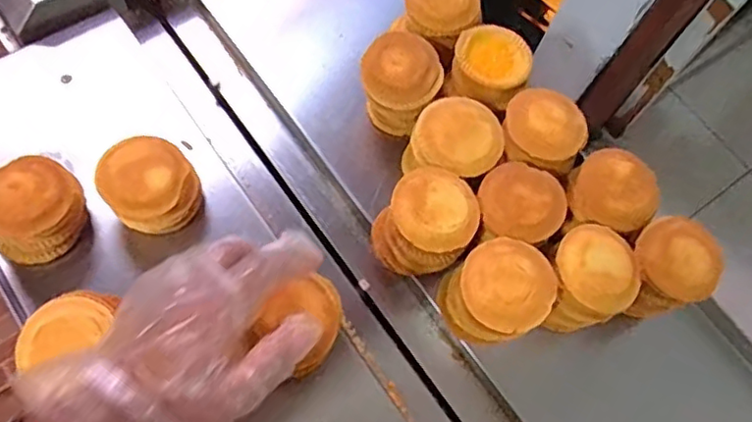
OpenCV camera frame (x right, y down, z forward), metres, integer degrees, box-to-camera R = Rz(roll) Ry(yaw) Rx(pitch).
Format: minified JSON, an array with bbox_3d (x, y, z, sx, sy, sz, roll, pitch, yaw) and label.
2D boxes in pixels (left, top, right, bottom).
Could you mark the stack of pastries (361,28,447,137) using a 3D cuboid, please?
[{"bbox_3d":[0.020,-0.117,0.583,0.075,0.081,0.070,30,68,6],"label":"stack of pastries"}]

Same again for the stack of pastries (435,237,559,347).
[{"bbox_3d":[0.098,0.068,0.504,0.077,0.069,0.075,-27,73,-16],"label":"stack of pastries"}]

